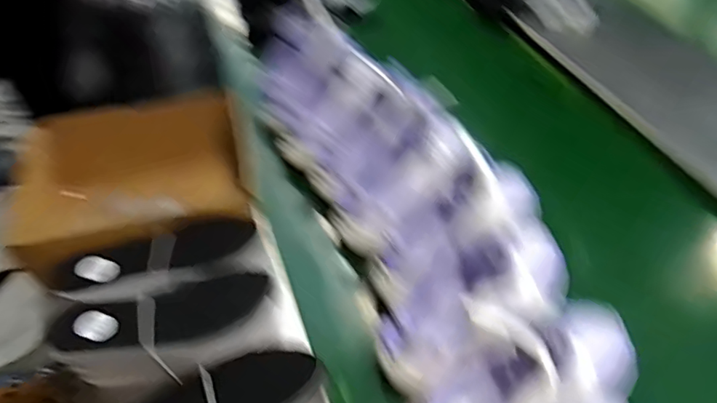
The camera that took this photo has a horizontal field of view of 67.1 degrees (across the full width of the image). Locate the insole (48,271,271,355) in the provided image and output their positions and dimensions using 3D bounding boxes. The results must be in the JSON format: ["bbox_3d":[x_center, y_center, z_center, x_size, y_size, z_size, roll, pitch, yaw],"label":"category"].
[{"bbox_3d":[-0.193,0.112,0.532,0.205,0.023,0.063,-15,48,-8],"label":"insole"}]

